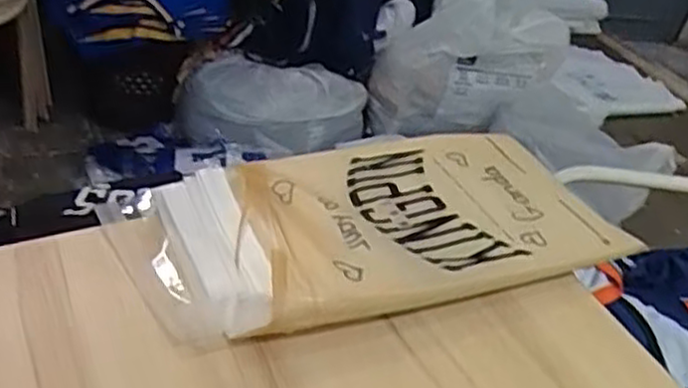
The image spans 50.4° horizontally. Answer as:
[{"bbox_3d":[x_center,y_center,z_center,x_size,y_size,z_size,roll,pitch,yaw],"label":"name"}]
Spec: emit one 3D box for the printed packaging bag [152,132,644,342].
[{"bbox_3d":[0.048,0.016,0.694,0.412,0.045,0.218,-11,41,-22],"label":"printed packaging bag"}]

